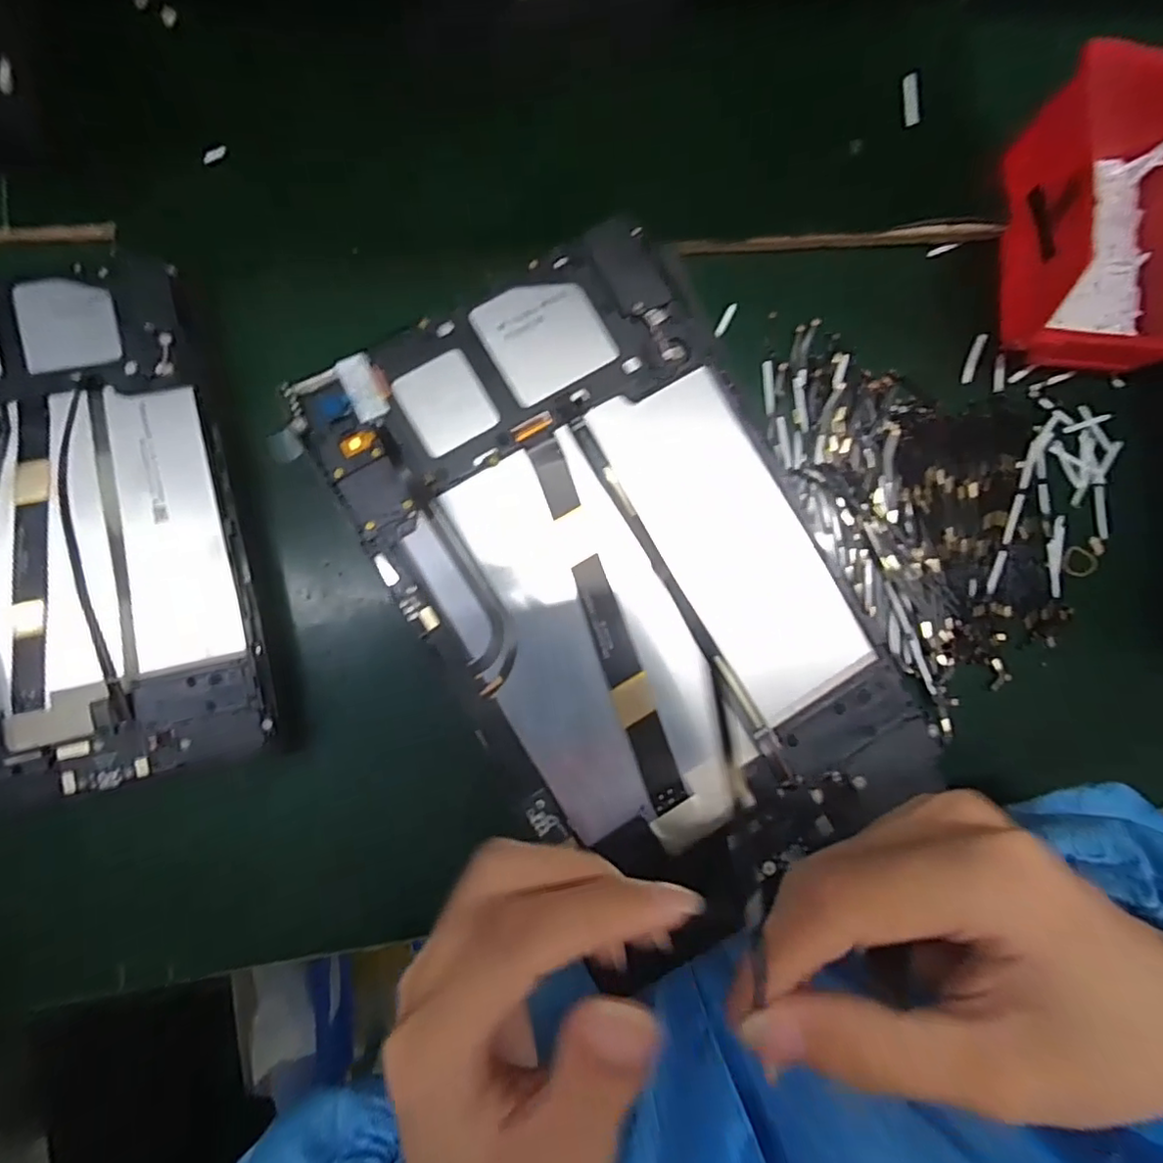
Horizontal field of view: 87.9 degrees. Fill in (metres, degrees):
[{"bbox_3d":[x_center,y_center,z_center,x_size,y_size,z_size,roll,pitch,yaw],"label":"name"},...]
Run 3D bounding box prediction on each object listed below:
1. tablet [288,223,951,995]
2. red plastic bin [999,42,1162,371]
[{"bbox_3d":[0.022,0.002,0.223,0.146,0.008,0.238,-32,90,-7],"label":"tablet"},{"bbox_3d":[0.301,-0.195,0.338,0.101,0.071,0.133,2,86,-6],"label":"red plastic bin"}]

